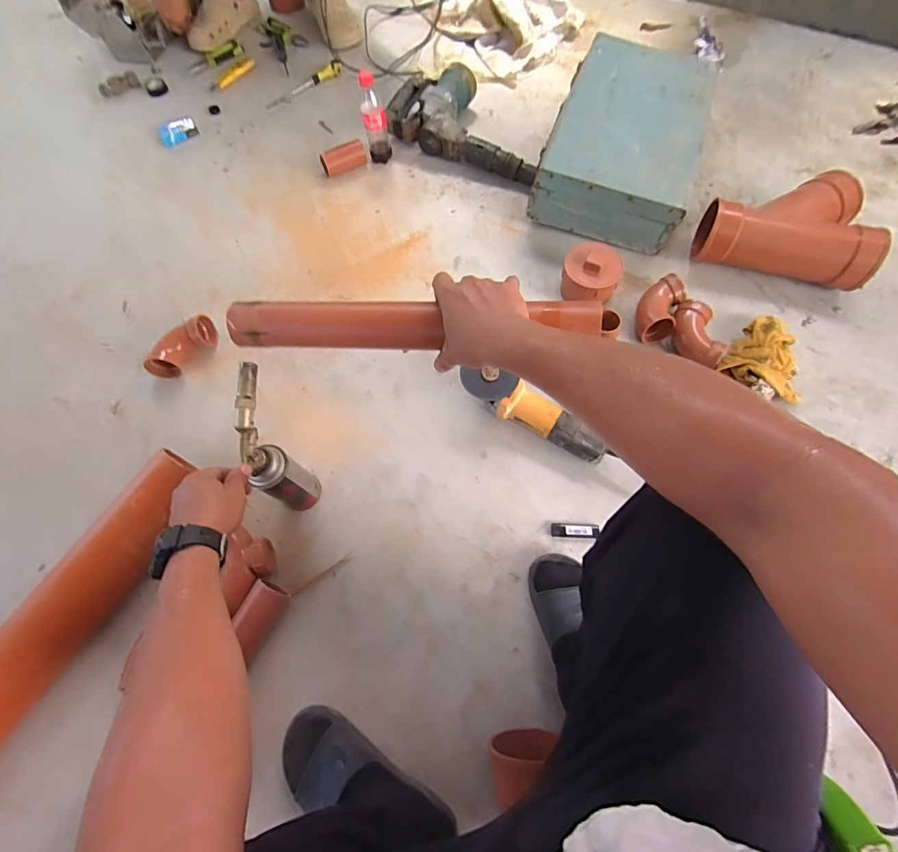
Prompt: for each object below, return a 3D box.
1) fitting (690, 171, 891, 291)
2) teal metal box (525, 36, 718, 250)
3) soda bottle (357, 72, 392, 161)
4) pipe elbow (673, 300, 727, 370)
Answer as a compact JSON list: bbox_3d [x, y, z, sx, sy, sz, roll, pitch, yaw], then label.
[{"bbox_3d":[0.675,-0.404,0.857,0.296,0.125,0.202,14,69,8],"label":"fitting"},{"bbox_3d":[0.400,-0.643,0.977,0.305,0.145,0.485,20,70,9],"label":"teal metal box"},{"bbox_3d":[-0.172,-0.710,1.001,0.056,0.181,0.049,-10,69,-2],"label":"soda bottle"},{"bbox_3d":[0.468,-0.169,0.813,0.067,0.054,0.140,-3,68,2],"label":"pipe elbow"}]

